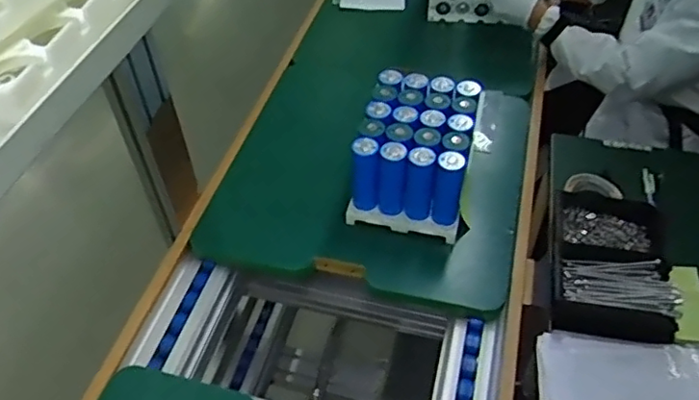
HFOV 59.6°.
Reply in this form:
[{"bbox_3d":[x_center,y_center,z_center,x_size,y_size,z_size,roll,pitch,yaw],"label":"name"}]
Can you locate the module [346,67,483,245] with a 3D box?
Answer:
[{"bbox_3d":[0.109,-0.076,0.974,0.175,0.147,0.214,12,49,12],"label":"module"}]

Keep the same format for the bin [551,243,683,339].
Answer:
[{"bbox_3d":[0.371,0.127,0.862,0.161,0.064,0.108,11,49,11],"label":"bin"}]

